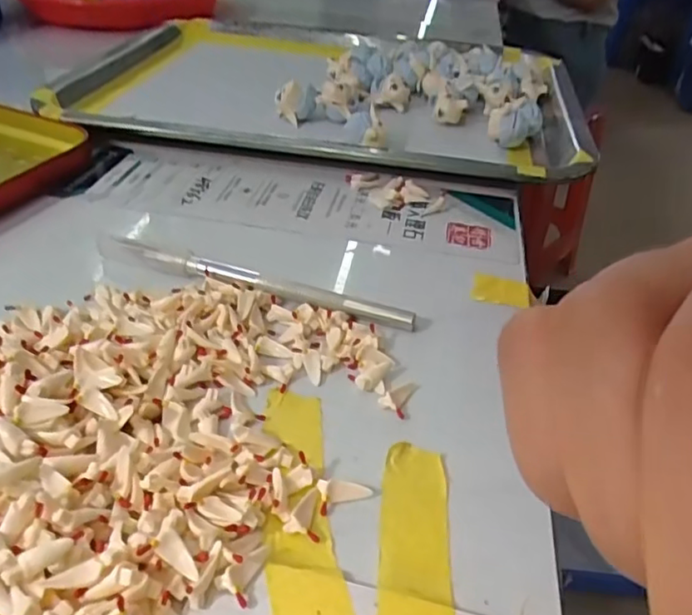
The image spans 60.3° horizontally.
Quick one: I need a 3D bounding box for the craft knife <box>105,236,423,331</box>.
[{"bbox_3d":[-0.042,-0.012,0.256,0.144,0.009,0.011,12,38,10],"label":"craft knife"}]

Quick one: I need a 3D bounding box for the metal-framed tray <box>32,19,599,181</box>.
[{"bbox_3d":[-0.007,-0.170,0.450,0.352,0.033,0.243,13,38,11],"label":"metal-framed tray"}]

